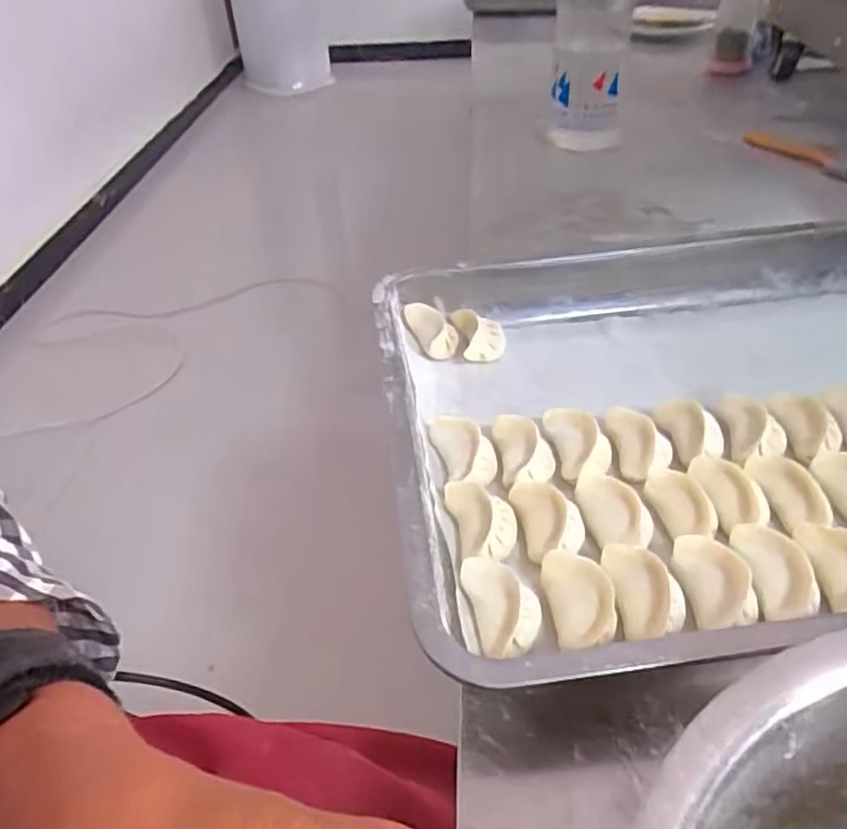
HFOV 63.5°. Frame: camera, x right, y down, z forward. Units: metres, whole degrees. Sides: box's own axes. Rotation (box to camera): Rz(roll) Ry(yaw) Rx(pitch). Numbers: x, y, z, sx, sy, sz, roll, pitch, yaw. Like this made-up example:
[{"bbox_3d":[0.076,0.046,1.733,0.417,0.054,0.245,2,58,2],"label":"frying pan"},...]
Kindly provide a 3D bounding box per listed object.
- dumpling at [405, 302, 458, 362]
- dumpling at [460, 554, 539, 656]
[{"bbox_3d":[0.007,-0.066,0.526,0.030,0.028,0.043,-22,44,-18],"label":"dumpling"},{"bbox_3d":[0.039,0.092,0.331,0.032,0.015,0.052,-12,42,-7],"label":"dumpling"}]

